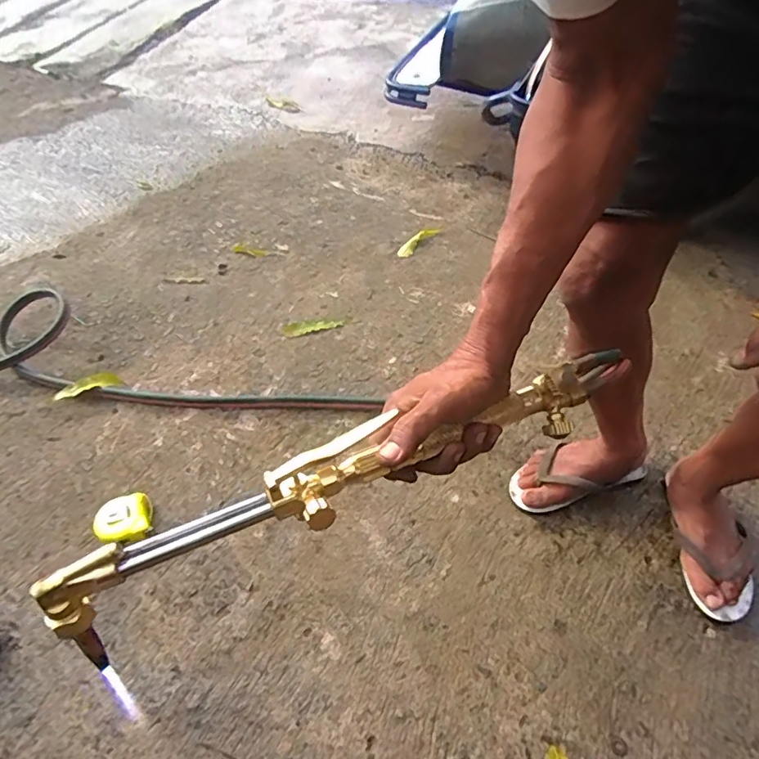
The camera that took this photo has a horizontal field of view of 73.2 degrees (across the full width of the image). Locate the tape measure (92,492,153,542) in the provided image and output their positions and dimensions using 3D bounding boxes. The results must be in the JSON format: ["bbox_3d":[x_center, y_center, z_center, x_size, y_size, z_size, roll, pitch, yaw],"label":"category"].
[{"bbox_3d":[-0.396,0.218,0.791,0.080,0.040,0.082,-15,48,-15],"label":"tape measure"}]

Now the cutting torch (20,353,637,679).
[{"bbox_3d":[0.009,0.072,0.411,0.500,0.084,0.049,-20,50,-17],"label":"cutting torch"}]

